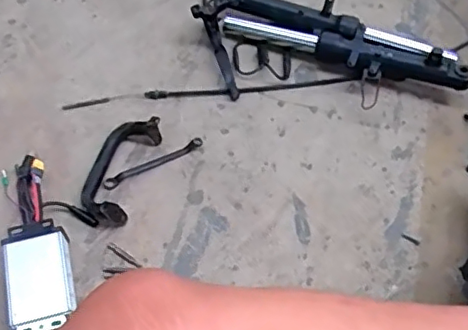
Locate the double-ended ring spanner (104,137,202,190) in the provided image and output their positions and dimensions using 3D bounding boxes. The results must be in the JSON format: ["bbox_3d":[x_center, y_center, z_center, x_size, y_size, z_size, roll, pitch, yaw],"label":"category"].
[{"bbox_3d":[-0.104,-0.003,0.753,0.138,0.011,0.017,-27,62,-15],"label":"double-ended ring spanner"}]

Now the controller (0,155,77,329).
[{"bbox_3d":[-0.235,0.087,0.679,0.069,0.033,0.228,-15,59,-8],"label":"controller"}]

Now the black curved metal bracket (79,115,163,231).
[{"bbox_3d":[-0.148,0.003,0.737,0.067,0.033,0.153,14,60,9],"label":"black curved metal bracket"}]

